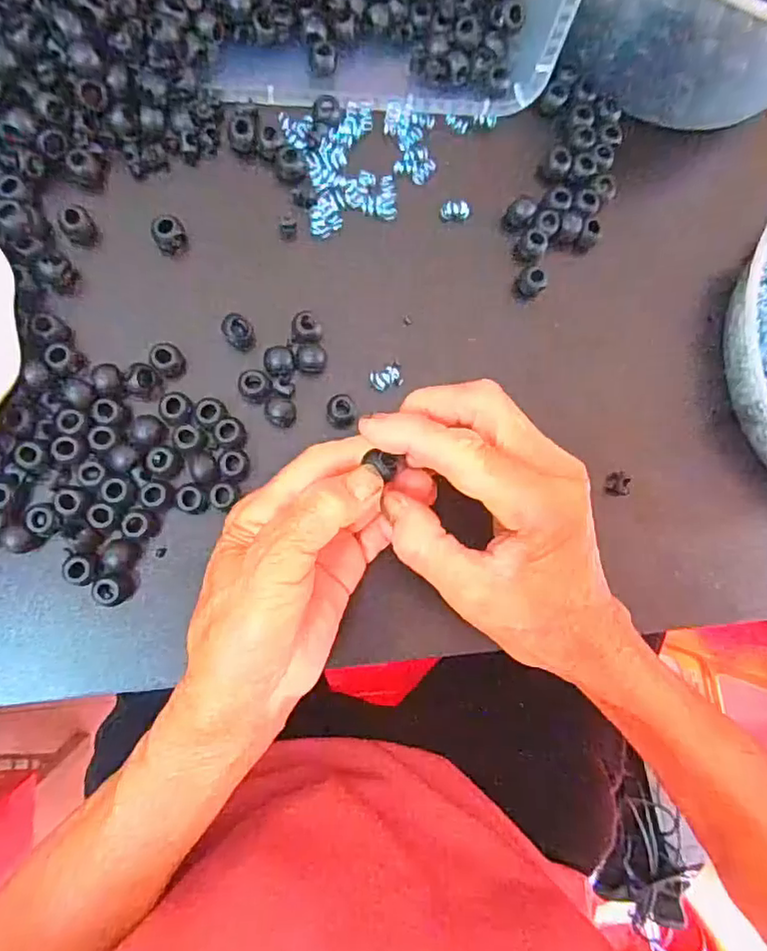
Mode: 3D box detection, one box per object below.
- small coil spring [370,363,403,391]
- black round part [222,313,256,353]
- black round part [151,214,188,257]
[{"bbox_3d":[0.001,-0.051,0.298,0.017,0.004,0.011,-18,88,-9],"label":"small coil spring"},{"bbox_3d":[-0.075,-0.074,0.295,0.014,0.014,0.016,-24,89,-9],"label":"black round part"},{"bbox_3d":[-0.109,-0.122,0.291,0.016,0.017,0.013,-29,89,-9],"label":"black round part"}]

